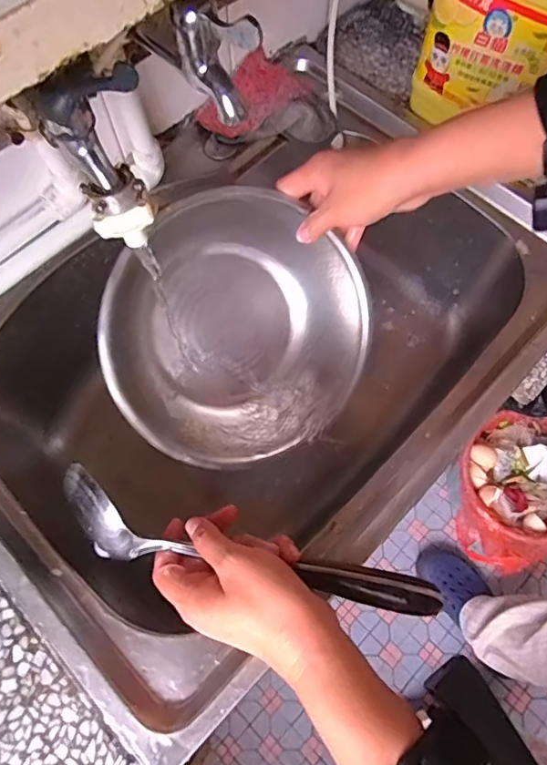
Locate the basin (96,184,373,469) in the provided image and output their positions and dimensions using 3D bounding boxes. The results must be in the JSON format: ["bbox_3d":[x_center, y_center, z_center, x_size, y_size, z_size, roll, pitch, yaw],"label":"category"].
[{"bbox_3d":[-0.036,-0.046,0.507,0.241,0.115,0.254,-2,94,-22],"label":"basin"}]

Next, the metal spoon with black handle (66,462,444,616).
[{"bbox_3d":[-0.023,0.124,0.372,0.278,0.039,0.053,13,70,8],"label":"metal spoon with black handle"}]

